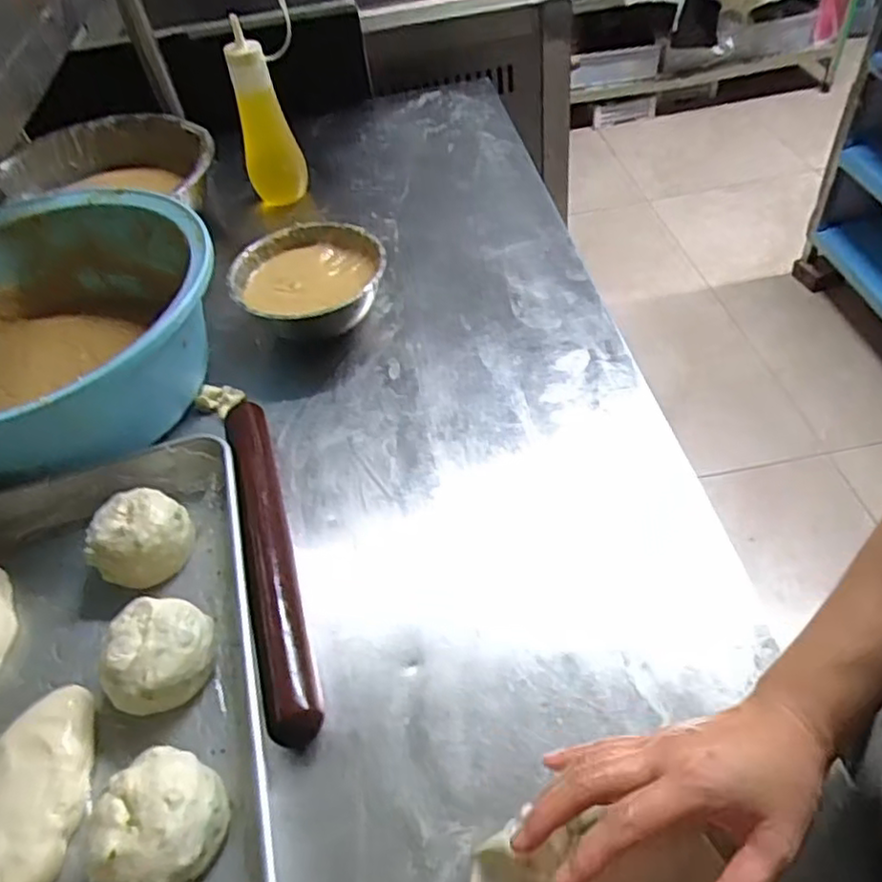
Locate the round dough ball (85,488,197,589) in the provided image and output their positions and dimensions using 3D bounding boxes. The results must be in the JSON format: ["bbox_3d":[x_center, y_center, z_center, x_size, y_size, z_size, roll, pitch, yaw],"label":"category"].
[{"bbox_3d":[-0.248,0.081,0.577,0.070,0.053,0.069,-4,48,5],"label":"round dough ball"}]

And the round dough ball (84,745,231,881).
[{"bbox_3d":[-0.174,0.236,0.427,0.072,0.050,0.083,12,51,19],"label":"round dough ball"}]

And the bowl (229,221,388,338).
[{"bbox_3d":[-0.144,-0.168,0.779,0.166,0.071,0.164,-4,48,5],"label":"bowl"}]

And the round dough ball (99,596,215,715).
[{"bbox_3d":[-0.201,0.158,0.502,0.066,0.054,0.072,-4,48,5],"label":"round dough ball"}]

